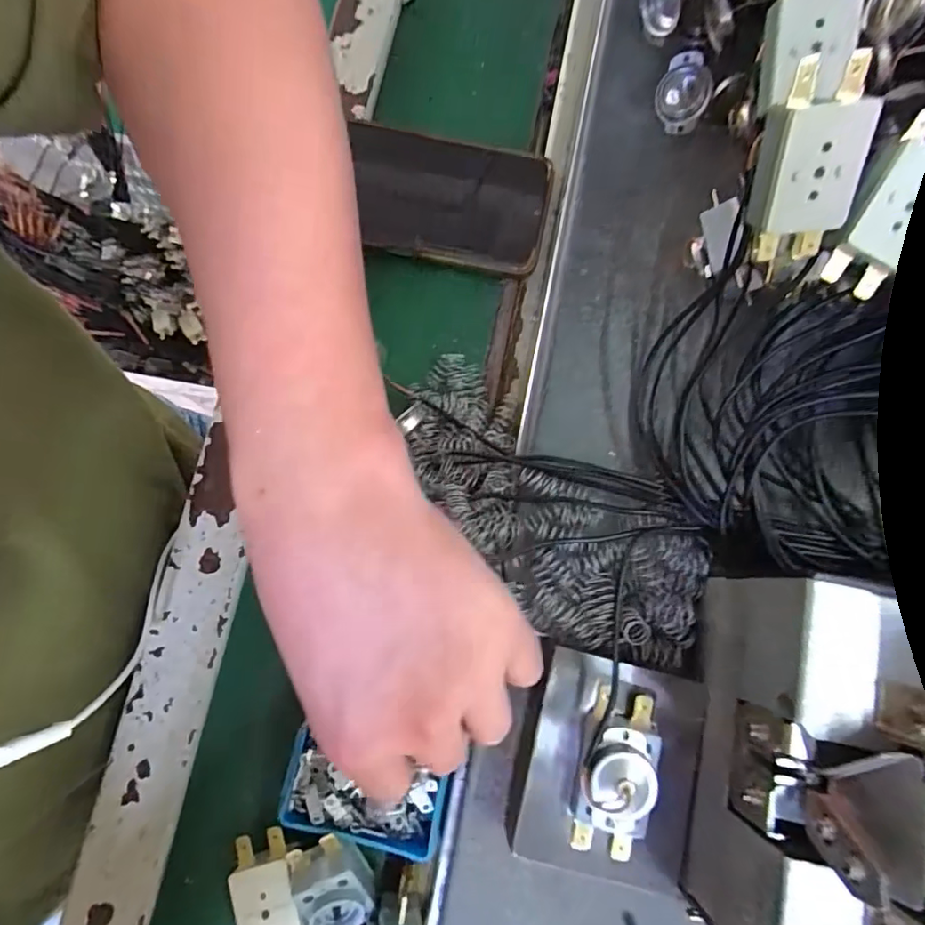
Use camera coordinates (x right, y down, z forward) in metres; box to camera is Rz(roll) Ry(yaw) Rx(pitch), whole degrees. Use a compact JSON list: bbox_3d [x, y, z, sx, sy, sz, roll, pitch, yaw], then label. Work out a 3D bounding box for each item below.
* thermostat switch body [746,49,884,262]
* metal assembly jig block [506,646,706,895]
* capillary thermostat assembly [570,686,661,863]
[{"bbox_3d":[0.117,-0.100,0.186,0.032,0.061,0.014,9,40,15],"label":"thermostat switch body"},{"bbox_3d":[0.058,0.124,0.230,0.068,0.026,0.079,14,79,2],"label":"metal assembly jig block"},{"bbox_3d":[0.058,0.121,0.210,0.029,0.020,0.059,14,79,1],"label":"capillary thermostat assembly"}]

